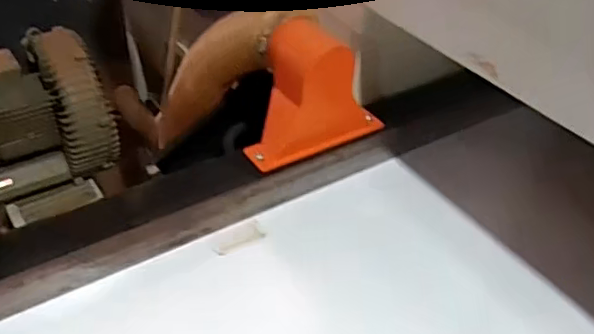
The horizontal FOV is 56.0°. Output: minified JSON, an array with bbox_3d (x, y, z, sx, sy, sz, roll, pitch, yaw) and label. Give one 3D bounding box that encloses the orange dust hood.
[{"bbox_3d":[0.020,-0.095,0.675,0.180,0.134,0.098,-17,45,-24],"label":"orange dust hood"}]

